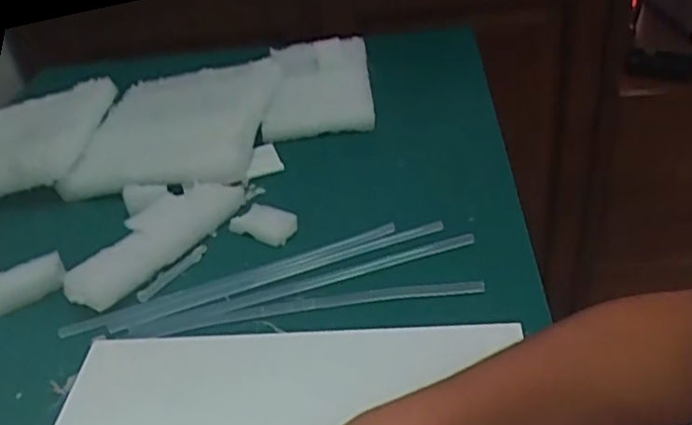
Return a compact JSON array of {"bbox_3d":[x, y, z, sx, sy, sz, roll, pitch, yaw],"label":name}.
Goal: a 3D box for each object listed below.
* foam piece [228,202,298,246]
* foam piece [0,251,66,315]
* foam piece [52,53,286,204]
[{"bbox_3d":[-0.070,0.007,0.555,0.057,0.015,0.029,21,44,32],"label":"foam piece"},{"bbox_3d":[-0.251,0.056,0.516,0.058,0.022,0.031,-16,37,-13],"label":"foam piece"},{"bbox_3d":[-0.175,-0.096,0.685,0.180,0.030,0.215,-8,38,10],"label":"foam piece"}]

